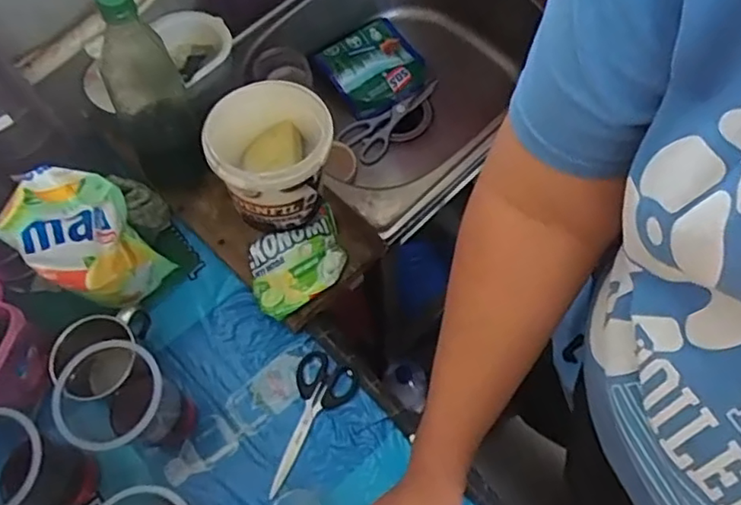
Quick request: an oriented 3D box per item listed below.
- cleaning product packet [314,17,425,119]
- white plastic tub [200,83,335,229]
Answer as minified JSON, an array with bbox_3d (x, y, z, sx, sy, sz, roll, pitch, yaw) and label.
[{"bbox_3d":[0.009,-0.307,0.995,0.150,0.043,0.149,-32,78,-20],"label":"cleaning product packet"},{"bbox_3d":[-0.105,-0.104,0.667,0.126,0.112,0.121,-2,64,3],"label":"white plastic tub"}]

